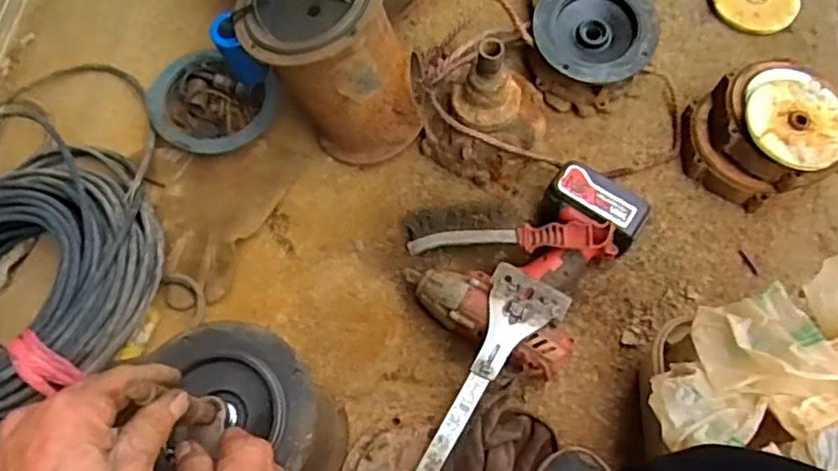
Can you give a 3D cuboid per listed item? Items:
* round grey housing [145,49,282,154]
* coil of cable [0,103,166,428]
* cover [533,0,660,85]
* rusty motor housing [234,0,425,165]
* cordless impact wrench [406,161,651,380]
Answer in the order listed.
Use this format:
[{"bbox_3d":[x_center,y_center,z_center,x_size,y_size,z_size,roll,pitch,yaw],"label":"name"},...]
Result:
[{"bbox_3d":[-0.266,-0.163,0.834,0.149,0.051,0.134,31,72,14],"label":"round grey housing"},{"bbox_3d":[-0.437,0.031,0.741,0.301,0.130,0.290,-1,67,2],"label":"coil of cable"},{"bbox_3d":[0.219,-0.258,0.818,0.146,0.032,0.144,10,77,4],"label":"cover"},{"bbox_3d":[-0.095,-0.187,0.735,0.152,0.233,0.150,-1,67,2],"label":"rusty motor housing"},{"bbox_3d":[0.110,0.018,0.735,0.203,0.081,0.229,31,72,14],"label":"cordless impact wrench"}]

